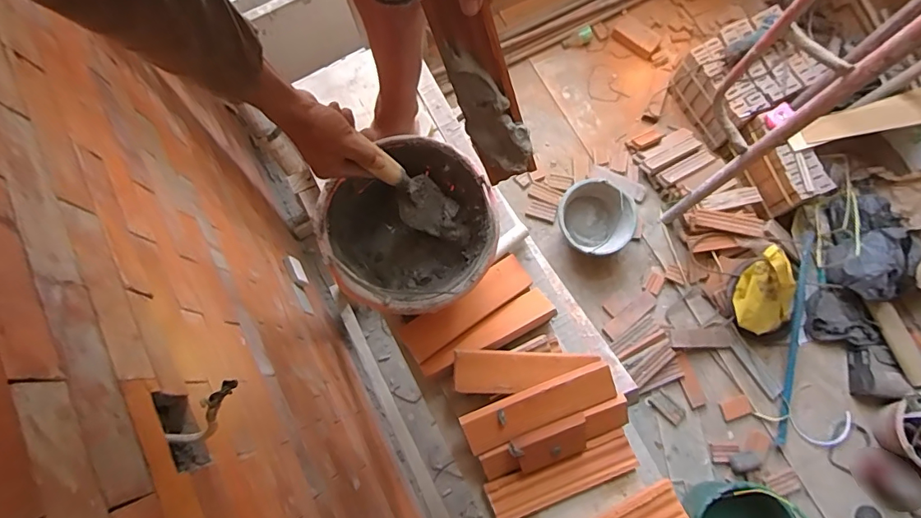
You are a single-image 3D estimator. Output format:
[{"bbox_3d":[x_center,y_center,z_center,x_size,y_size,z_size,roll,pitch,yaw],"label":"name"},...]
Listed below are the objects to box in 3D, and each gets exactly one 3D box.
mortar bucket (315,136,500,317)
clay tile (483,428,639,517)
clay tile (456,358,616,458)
[{"bbox_3d":[-0.073,-0.034,0.708,0.228,0.169,0.239,0,76,0],"label":"mortar bucket"},{"bbox_3d":[0.148,0.320,0.692,0.220,0.011,0.060,-21,77,-5],"label":"clay tile"},{"bbox_3d":[0.111,0.207,0.661,0.220,0.012,0.061,-21,97,-6],"label":"clay tile"}]

